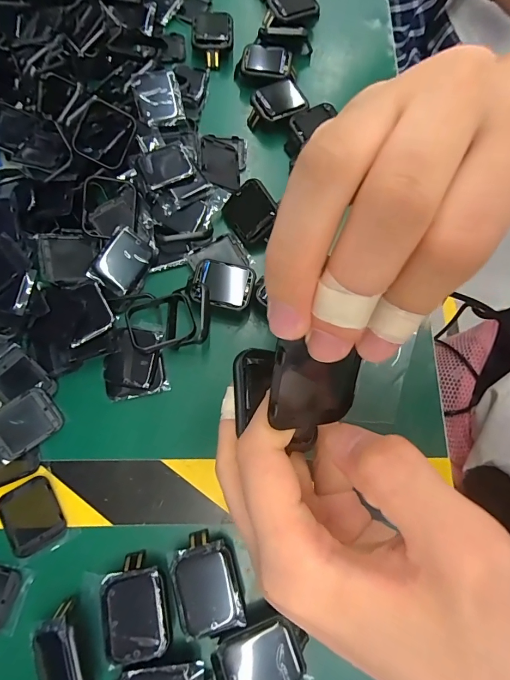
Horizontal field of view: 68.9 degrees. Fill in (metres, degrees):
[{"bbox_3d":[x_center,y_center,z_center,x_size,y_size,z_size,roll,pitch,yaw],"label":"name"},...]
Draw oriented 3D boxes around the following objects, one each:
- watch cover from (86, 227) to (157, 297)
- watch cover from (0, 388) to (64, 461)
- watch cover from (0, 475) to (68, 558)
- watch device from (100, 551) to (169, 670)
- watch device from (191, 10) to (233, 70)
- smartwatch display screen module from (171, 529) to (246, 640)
[{"bbox_3d":[-0.093,-0.056,0.265,0.032,0.004,0.043,35,86,-20],"label":"watch cover"},{"bbox_3d":[-0.148,0.053,0.237,0.039,0.008,0.033,-38,79,-11],"label":"watch cover"},{"bbox_3d":[-0.137,0.107,0.225,0.034,0.004,0.039,-33,78,-10],"label":"watch cover"},{"bbox_3d":[-0.066,0.149,0.209,0.035,0.016,0.048,-9,75,-4],"label":"watch device"},{"bbox_3d":[-0.037,-0.270,0.331,0.035,0.017,0.045,-4,75,-3],"label":"watch device"},{"bbox_3d":[-0.028,0.138,0.211,0.033,0.016,0.047,-19,76,-6],"label":"smartwatch display screen module"}]

